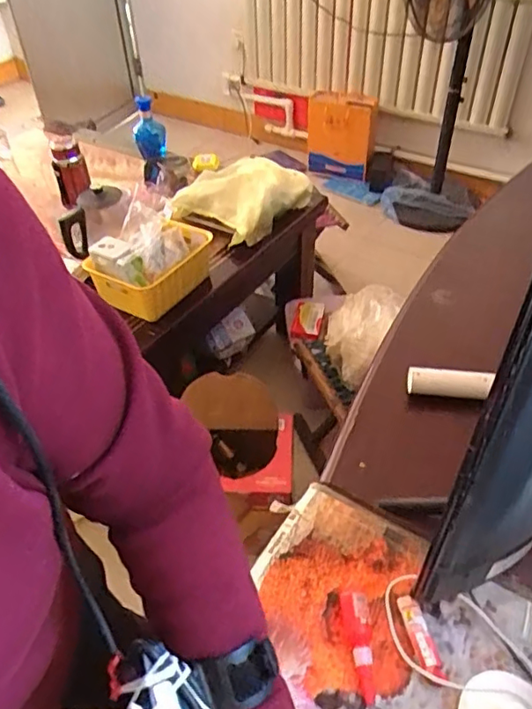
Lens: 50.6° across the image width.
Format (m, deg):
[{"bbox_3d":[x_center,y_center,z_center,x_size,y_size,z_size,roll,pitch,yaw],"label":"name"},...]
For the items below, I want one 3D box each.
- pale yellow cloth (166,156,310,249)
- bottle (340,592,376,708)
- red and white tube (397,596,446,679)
[{"bbox_3d":[-0.070,-0.433,1.549,0.328,0.087,0.420,17,47,19],"label":"pale yellow cloth"},{"bbox_3d":[0.090,0.276,0.533,0.022,0.022,0.093,-6,60,-1],"label":"bottle"},{"bbox_3d":[0.147,0.269,0.538,0.018,0.016,0.073,-11,42,-6],"label":"red and white tube"}]

